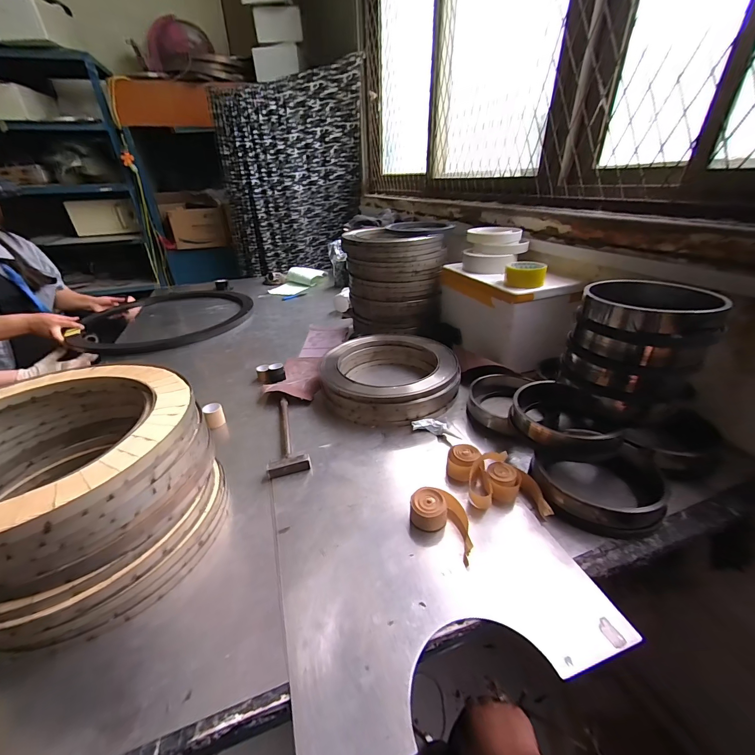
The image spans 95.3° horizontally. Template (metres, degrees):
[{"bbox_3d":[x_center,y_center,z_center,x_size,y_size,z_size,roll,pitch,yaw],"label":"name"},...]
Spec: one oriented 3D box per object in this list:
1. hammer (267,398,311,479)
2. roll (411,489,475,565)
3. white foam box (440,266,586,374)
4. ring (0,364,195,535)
[{"bbox_3d":[-0.183,0.106,0.674,0.070,0.022,0.222,-10,31,-15],"label":"hammer"},{"bbox_3d":[0.097,0.200,0.488,0.100,0.040,0.056,23,38,36],"label":"roll"},{"bbox_3d":[0.323,-0.177,0.924,0.154,0.193,0.389,-8,30,-11],"label":"white foam box"},{"bbox_3d":[-0.380,0.064,0.385,0.310,0.018,0.295,-1,30,1],"label":"ring"}]

